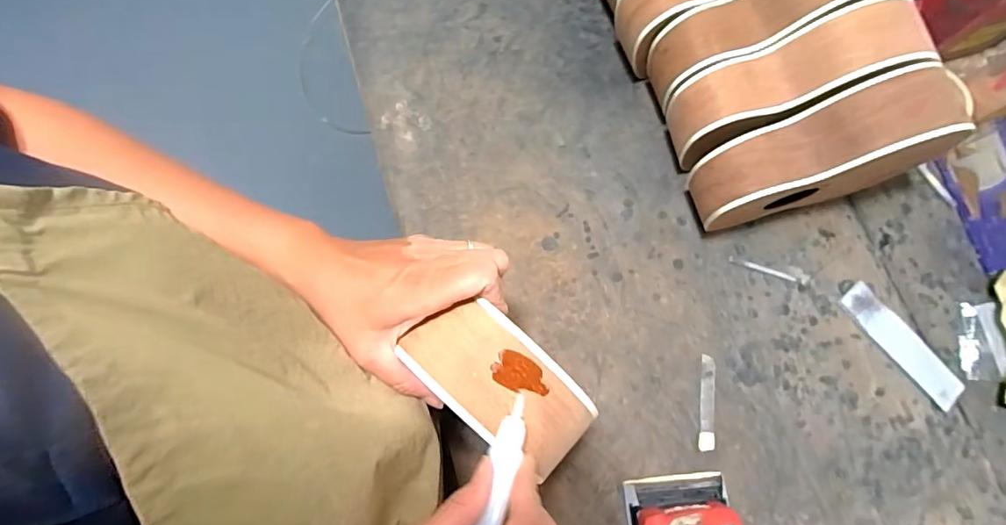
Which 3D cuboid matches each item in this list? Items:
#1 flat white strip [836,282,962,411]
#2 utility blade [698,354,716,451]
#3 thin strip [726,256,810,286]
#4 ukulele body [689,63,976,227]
[{"bbox_3d":[0.443,0.090,0.562,0.043,0.007,0.150,-39,79,-6],"label":"flat white strip"},{"bbox_3d":[0.227,0.155,0.559,0.017,0.004,0.100,7,78,2],"label":"utility blade"},{"bbox_3d":[0.308,0.008,0.585,0.091,0.006,0.011,18,79,5],"label":"thin strip"},{"bbox_3d":[0.335,-0.109,0.517,0.283,0.181,0.087,-21,79,-4],"label":"ukulele body"}]

